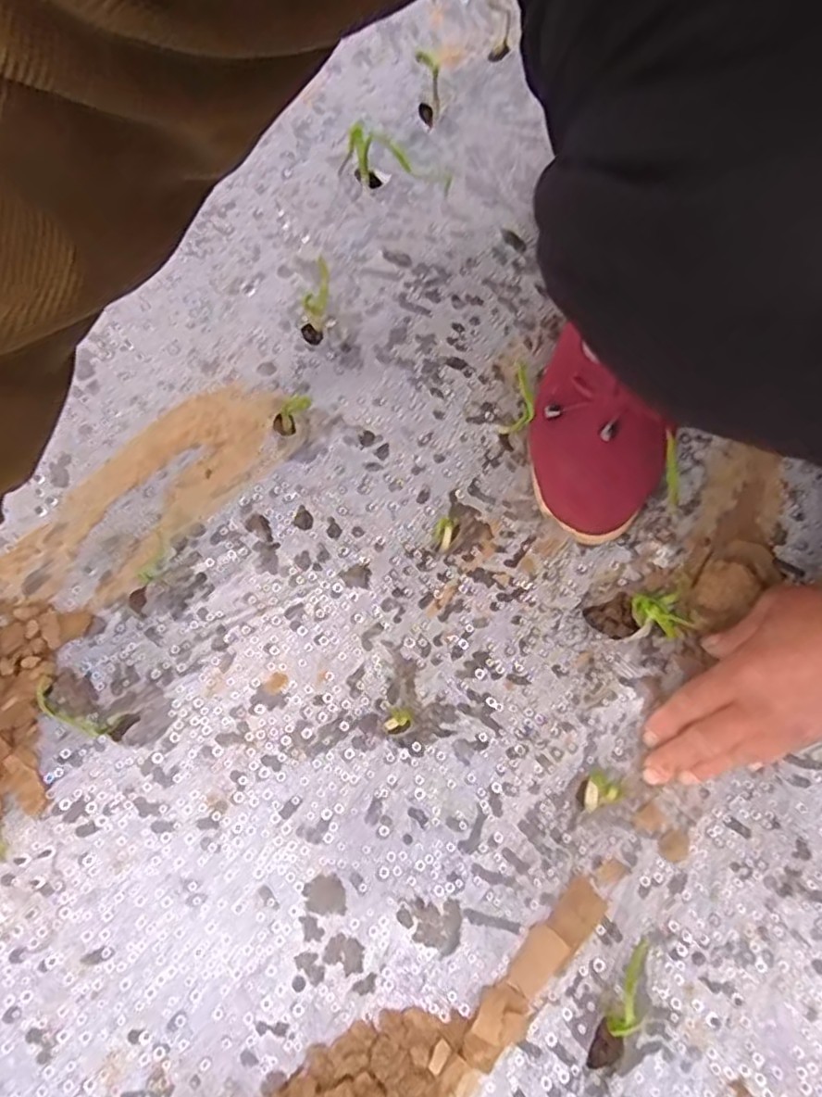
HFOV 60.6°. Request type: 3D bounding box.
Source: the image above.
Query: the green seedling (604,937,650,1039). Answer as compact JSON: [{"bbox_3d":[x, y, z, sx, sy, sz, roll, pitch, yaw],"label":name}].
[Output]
[{"bbox_3d":[0.110,0.219,0.351,0.008,0.032,0.045,27,75,6],"label":"green seedling"}]

